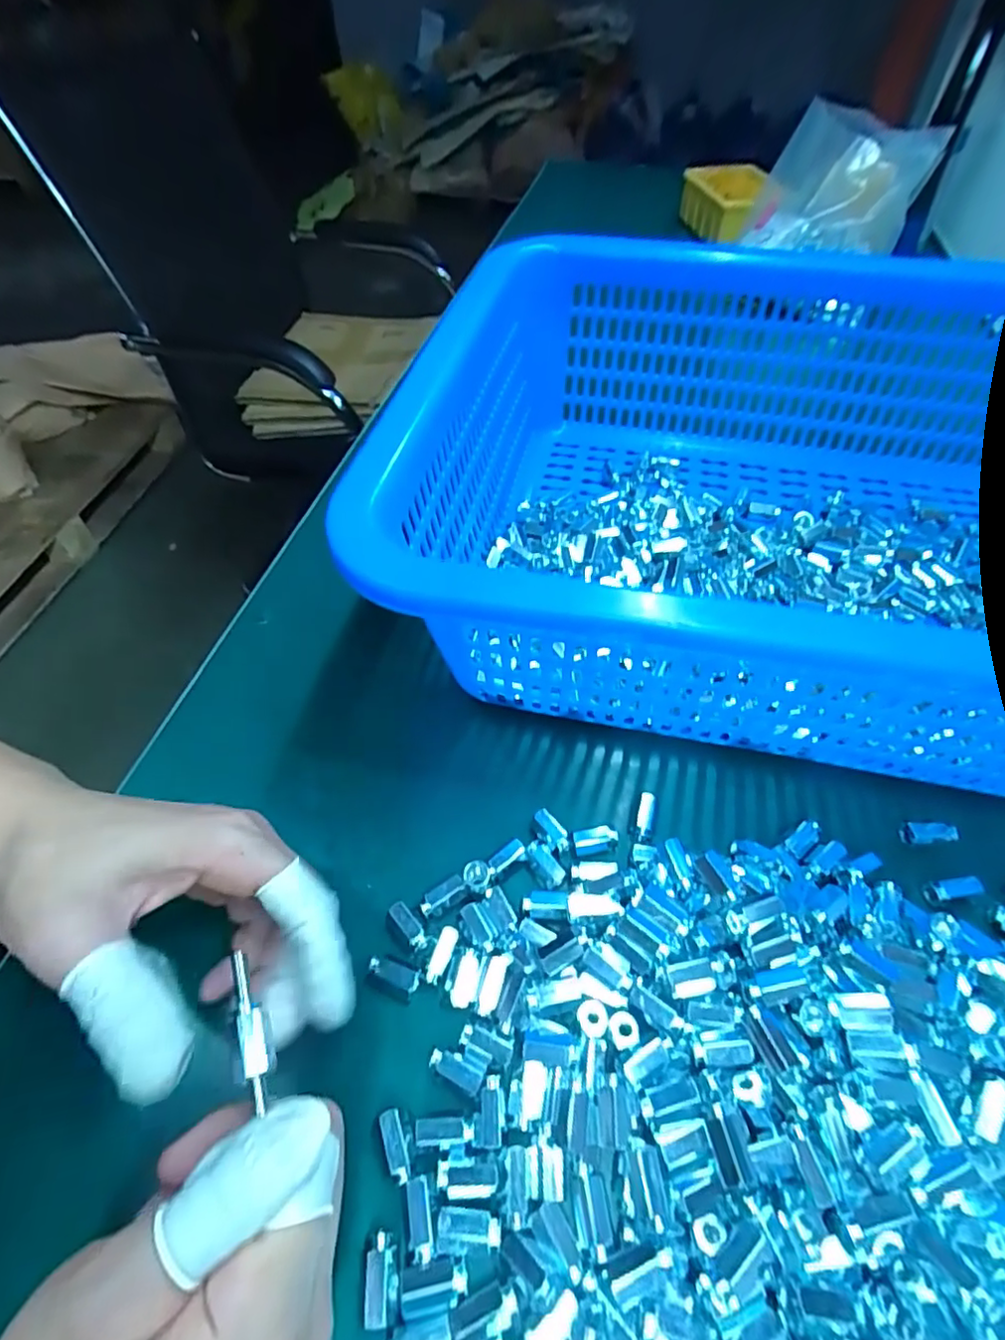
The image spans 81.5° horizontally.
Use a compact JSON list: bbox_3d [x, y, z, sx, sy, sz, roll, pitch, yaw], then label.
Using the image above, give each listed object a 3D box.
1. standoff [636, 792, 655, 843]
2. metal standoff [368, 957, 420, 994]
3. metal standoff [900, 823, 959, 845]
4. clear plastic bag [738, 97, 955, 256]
[{"bbox_3d":[0.070,0.072,0.285,0.007,0.007,0.024,12,54,10],"label":"standoff"},{"bbox_3d":[-0.045,0.128,0.245,0.022,0.007,0.008,17,55,14],"label":"metal standoff"},{"bbox_3d":[0.204,0.078,0.279,0.024,0.006,0.009,2,53,3],"label":"metal standoff"},{"bbox_3d":[0.339,-0.485,0.593,0.158,0.107,0.059,13,54,11],"label":"clear plastic bag"}]

